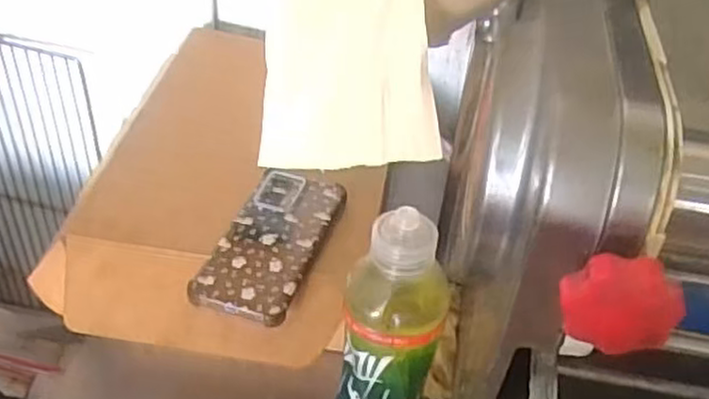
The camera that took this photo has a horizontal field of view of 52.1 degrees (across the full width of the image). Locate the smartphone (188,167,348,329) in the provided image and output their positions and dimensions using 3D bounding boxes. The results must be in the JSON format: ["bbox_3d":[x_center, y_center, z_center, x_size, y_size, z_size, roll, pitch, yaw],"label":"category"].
[{"bbox_3d":[-0.066,0.032,0.607,0.078,0.014,0.164,15,41,12],"label":"smartphone"}]

